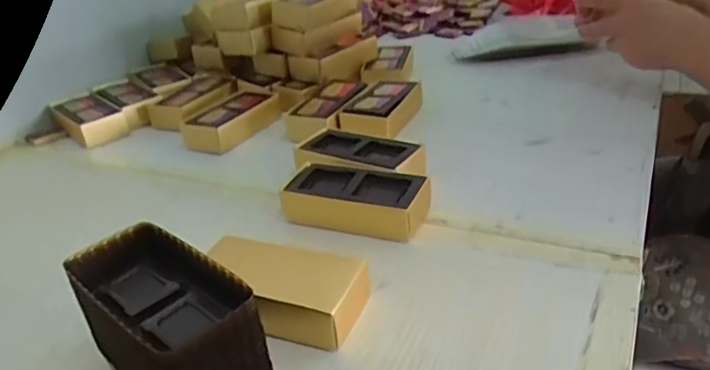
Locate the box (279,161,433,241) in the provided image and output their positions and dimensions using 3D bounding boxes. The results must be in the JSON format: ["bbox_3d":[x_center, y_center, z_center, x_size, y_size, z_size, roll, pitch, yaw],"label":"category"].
[{"bbox_3d":[0.002,0.011,0.489,0.115,0.030,0.057,9,33,23],"label":"box"}]

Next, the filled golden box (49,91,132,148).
[{"bbox_3d":[-0.333,-0.085,0.731,0.056,0.026,0.116,-27,37,-33],"label":"filled golden box"}]

